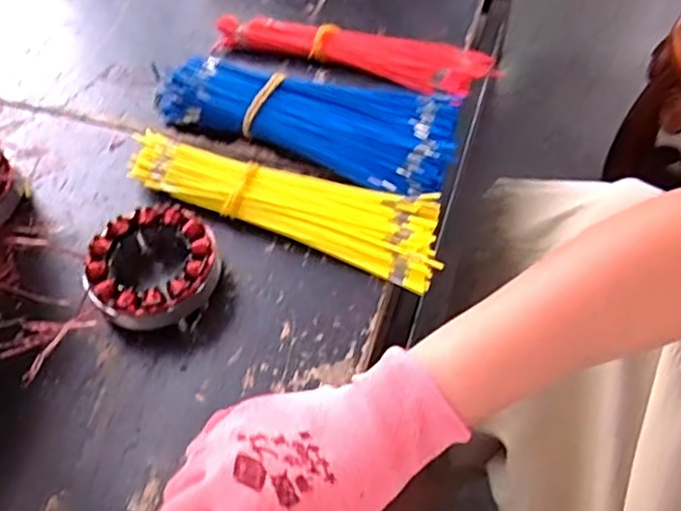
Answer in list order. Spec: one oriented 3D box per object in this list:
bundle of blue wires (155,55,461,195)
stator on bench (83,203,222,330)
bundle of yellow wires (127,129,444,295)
[{"bbox_3d":[-0.024,-0.118,0.545,0.243,0.032,0.097,20,56,16],"label":"bundle of blue wires"},{"bbox_3d":[-0.128,0.008,0.462,0.085,0.033,0.091,-1,52,1],"label":"stator on bench"},{"bbox_3d":[-0.040,-0.045,0.501,0.243,0.025,0.067,20,55,16],"label":"bundle of yellow wires"}]

